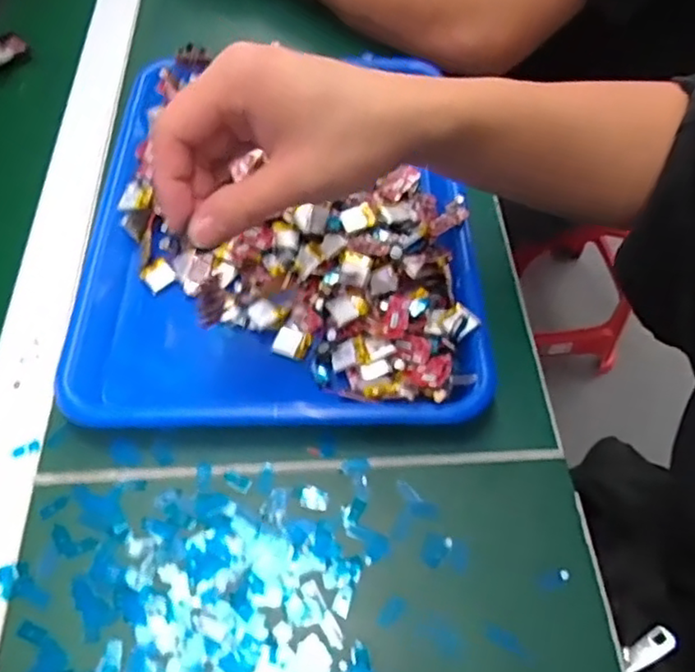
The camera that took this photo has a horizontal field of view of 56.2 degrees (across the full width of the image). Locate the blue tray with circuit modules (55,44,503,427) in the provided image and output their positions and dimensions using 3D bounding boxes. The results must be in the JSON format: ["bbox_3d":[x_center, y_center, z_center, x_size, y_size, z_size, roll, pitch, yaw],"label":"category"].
[{"bbox_3d":[-0.042,-0.080,0.451,0.258,0.040,0.315,0,57,-1],"label":"blue tray with circuit modules"}]

